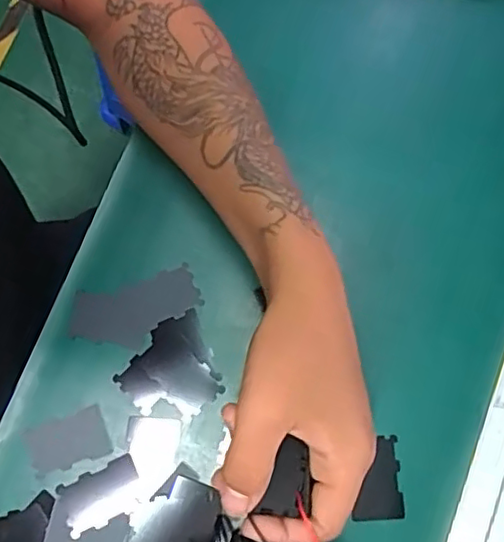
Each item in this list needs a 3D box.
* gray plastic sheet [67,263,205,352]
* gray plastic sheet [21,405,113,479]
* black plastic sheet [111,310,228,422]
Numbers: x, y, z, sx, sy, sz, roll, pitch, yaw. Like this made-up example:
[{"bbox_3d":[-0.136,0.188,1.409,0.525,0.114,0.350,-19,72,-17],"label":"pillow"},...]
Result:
[{"bbox_3d":[-0.080,0.028,0.412,0.089,0.004,0.045,-14,78,-2],"label":"gray plastic sheet"},{"bbox_3d":[-0.122,0.113,0.398,0.052,0.004,0.032,-18,78,-3],"label":"gray plastic sheet"},{"bbox_3d":[-0.051,0.068,0.404,0.067,0.004,0.060,-43,81,-8],"label":"black plastic sheet"}]

